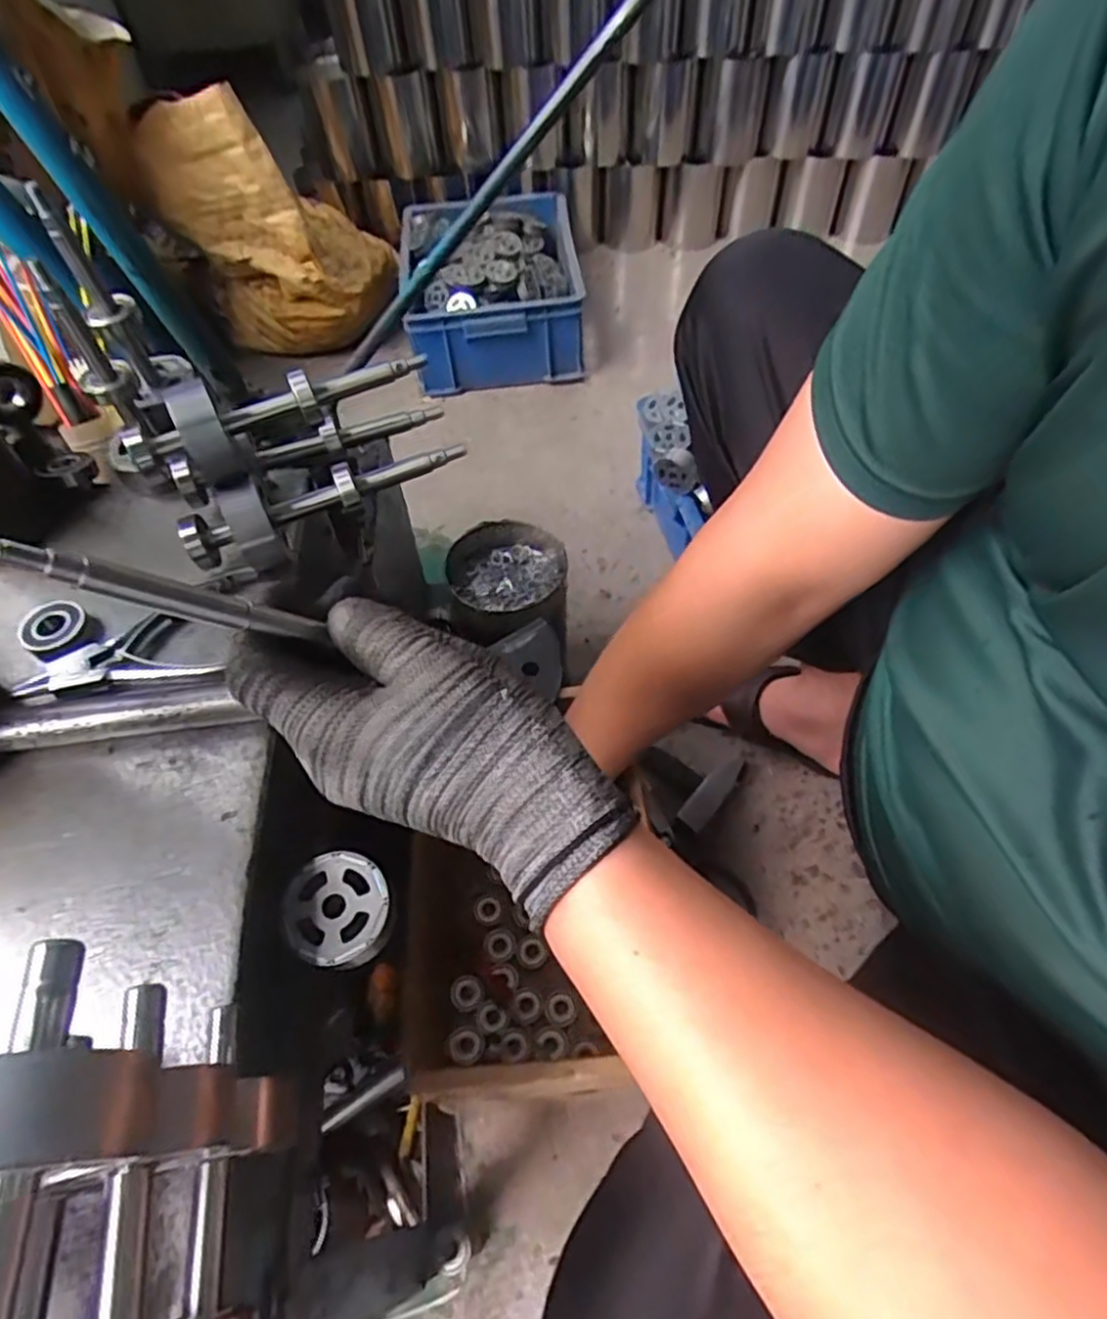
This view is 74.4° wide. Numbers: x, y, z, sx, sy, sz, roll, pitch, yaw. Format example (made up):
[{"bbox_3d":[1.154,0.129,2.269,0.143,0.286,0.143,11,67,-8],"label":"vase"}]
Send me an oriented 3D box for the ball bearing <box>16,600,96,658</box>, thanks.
[{"bbox_3d":[-0.275,-0.017,0.401,0.036,0.011,0.033,37,65,25],"label":"ball bearing"}]

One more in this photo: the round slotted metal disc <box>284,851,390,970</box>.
[{"bbox_3d":[-0.104,0.120,0.352,0.049,0.009,0.054,-21,57,-11],"label":"round slotted metal disc"}]

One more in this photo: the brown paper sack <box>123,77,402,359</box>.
[{"bbox_3d":[-0.449,-0.730,1.210,0.334,0.401,0.324,-21,56,-11],"label":"brown paper sack"}]

